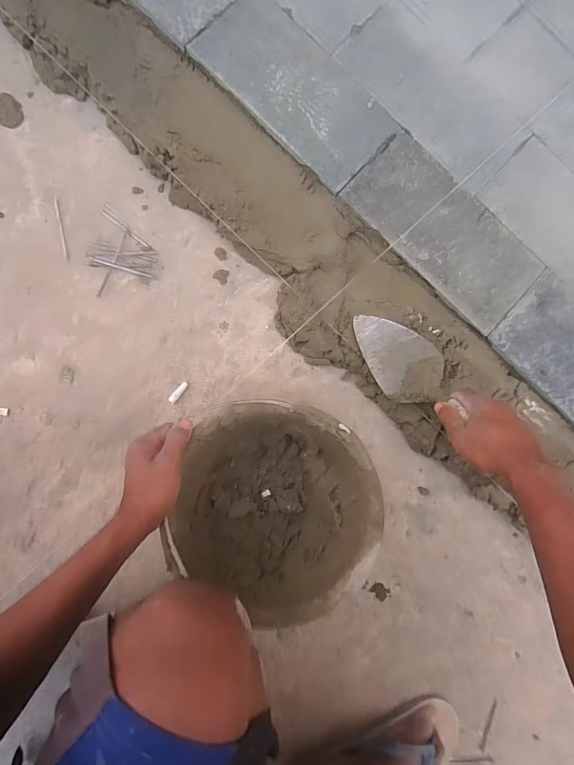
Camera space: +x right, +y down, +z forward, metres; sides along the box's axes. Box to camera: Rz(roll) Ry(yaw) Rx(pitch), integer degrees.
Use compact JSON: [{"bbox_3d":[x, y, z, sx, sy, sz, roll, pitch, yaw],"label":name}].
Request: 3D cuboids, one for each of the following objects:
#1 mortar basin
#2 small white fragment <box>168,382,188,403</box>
[{"bbox_3d":[-0.019,0.149,0.550,0.236,0.178,0.228,2,81,-11],"label":"mortar basin"},{"bbox_3d":[-0.164,0.015,0.631,0.011,0.006,0.037,38,83,-2],"label":"small white fragment"}]

